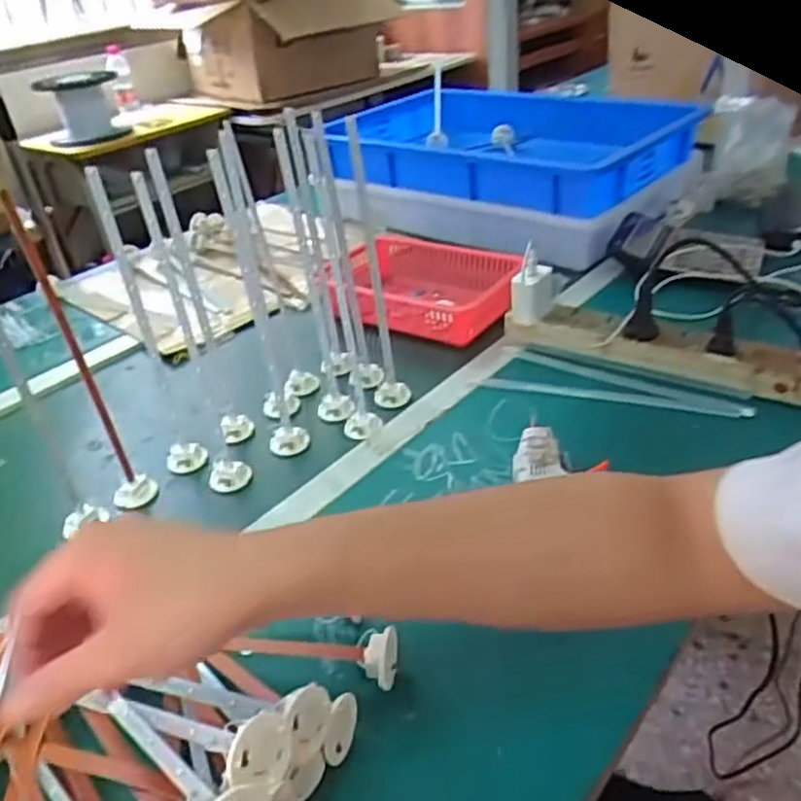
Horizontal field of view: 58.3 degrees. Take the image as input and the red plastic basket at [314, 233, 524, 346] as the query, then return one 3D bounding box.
[{"bbox_3d":[0.023,-0.140,0.909,0.252,0.061,0.163,17,41,33],"label":"red plastic basket"}]

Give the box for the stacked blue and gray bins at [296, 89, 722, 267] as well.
[{"bbox_3d":[0.157,-0.378,1.153,0.536,0.141,0.404,22,43,37],"label":"stacked blue and gray bins"}]

